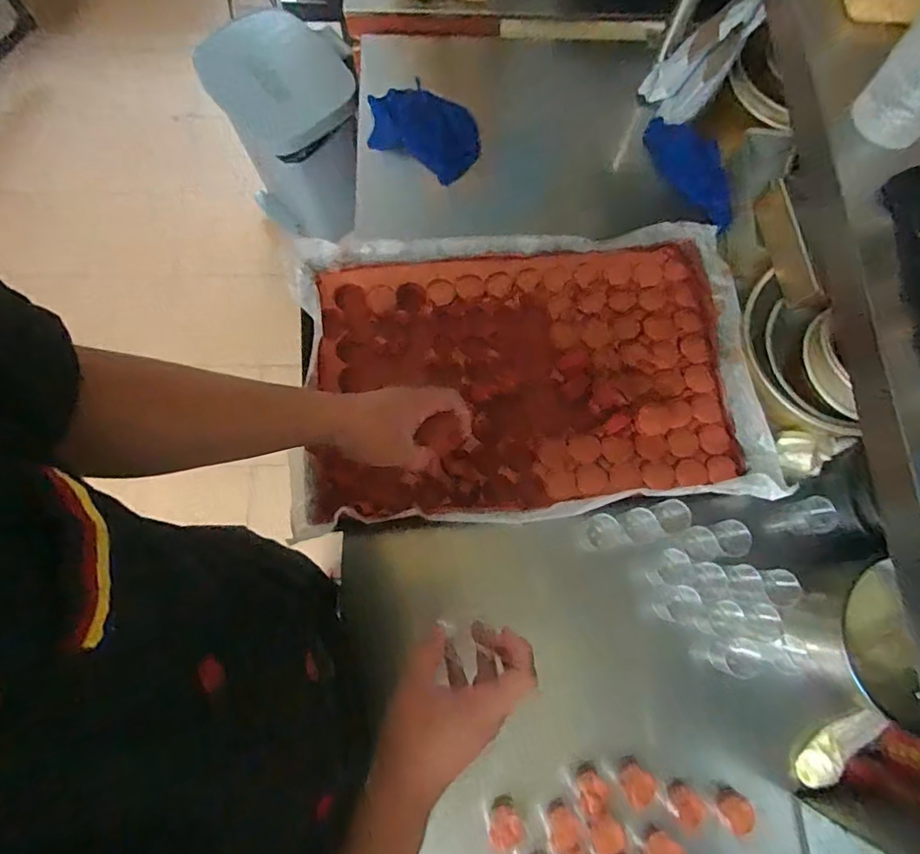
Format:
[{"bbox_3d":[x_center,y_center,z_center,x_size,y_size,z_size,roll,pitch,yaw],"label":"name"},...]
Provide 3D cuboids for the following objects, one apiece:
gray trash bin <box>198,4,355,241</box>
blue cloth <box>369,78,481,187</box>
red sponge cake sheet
[{"bbox_3d":[-0.452,-0.775,1.459,0.321,0.475,0.351,-38,79,-11],"label":"gray trash bin"},{"bbox_3d":[-0.062,-0.487,0.879,0.197,0.033,0.142,39,77,9],"label":"blue cloth"},{"bbox_3d":[0.090,-0.081,0.737,0.612,0.046,0.402,-6,75,-3],"label":"red sponge cake sheet"}]

